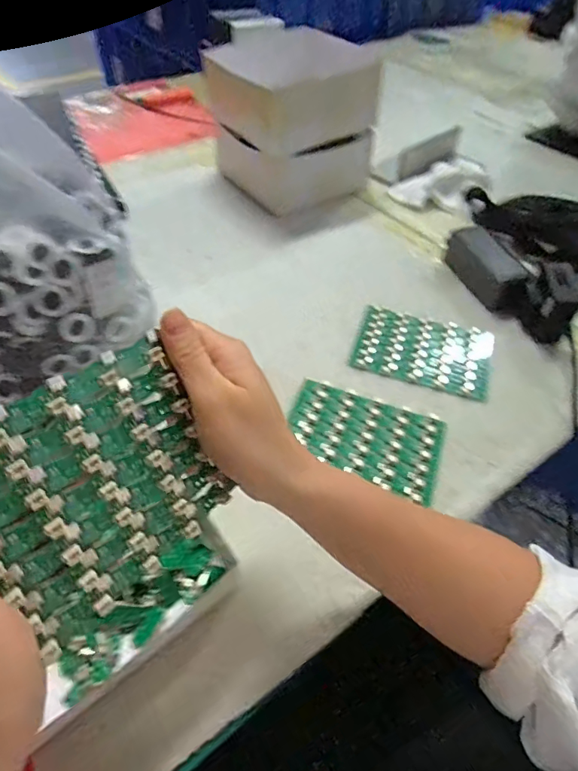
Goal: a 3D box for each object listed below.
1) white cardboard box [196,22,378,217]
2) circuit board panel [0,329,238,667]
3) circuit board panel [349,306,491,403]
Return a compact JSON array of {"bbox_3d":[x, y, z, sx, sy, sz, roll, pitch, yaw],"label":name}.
[{"bbox_3d":[0.010,-0.417,0.777,0.200,0.181,0.180,-28,57,-25],"label":"white cardboard box"},{"bbox_3d":[-0.100,0.053,0.251,0.010,0.116,0.130,-5,24,48],"label":"circuit board panel"},{"bbox_3d":[0.166,-0.048,0.584,0.159,0.011,0.113,16,52,10],"label":"circuit board panel"}]

